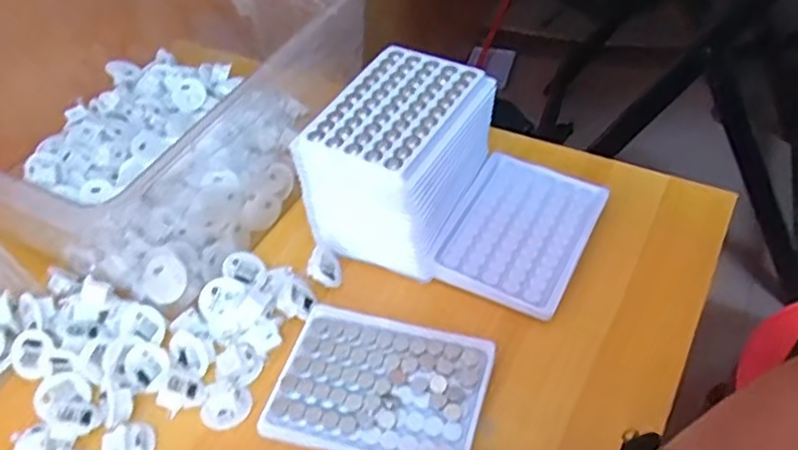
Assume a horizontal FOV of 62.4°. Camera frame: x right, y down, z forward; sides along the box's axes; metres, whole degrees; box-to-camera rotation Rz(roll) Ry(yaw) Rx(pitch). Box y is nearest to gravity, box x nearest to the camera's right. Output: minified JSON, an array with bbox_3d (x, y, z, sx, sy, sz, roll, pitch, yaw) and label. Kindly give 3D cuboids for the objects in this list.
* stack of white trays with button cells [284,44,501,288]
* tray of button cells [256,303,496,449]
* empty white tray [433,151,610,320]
[{"bbox_3d":[0.002,-0.050,0.487,0.105,0.092,0.125,18,52,20],"label":"stack of white trays with button cells"},{"bbox_3d":[-0.012,0.102,0.418,0.129,0.007,0.097,12,50,15],"label":"tray of button cells"},{"bbox_3d":[0.091,0.002,0.488,0.092,0.015,0.126,18,52,20],"label":"empty white tray"}]

